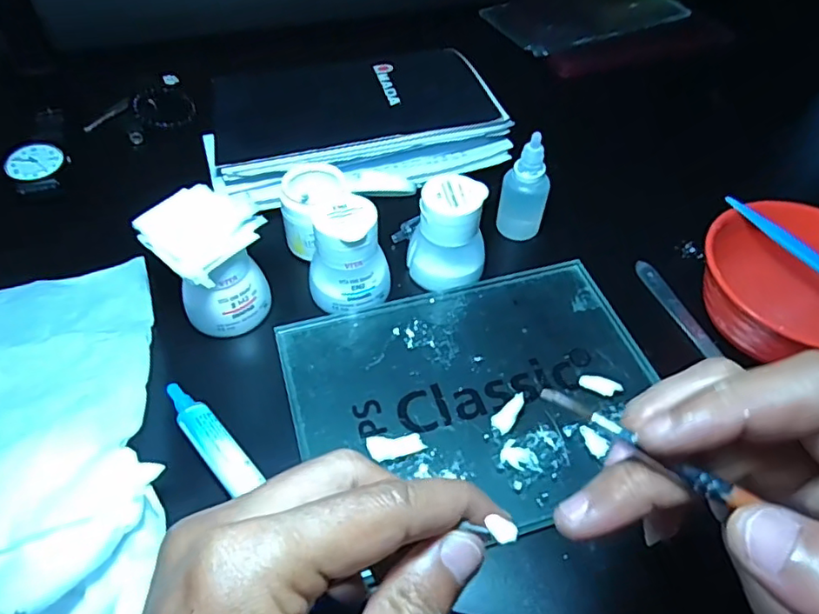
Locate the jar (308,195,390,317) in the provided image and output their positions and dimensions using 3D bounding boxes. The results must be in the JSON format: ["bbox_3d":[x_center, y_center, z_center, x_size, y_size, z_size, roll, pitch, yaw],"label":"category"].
[{"bbox_3d":[-0.035,-0.031,0.340,0.049,0.056,0.039,-17,54,-16],"label":"jar"}]

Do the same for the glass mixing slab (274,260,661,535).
[{"bbox_3d":[0.038,0.044,0.317,0.198,0.013,0.143,-12,53,-12],"label":"glass mixing slab"}]

